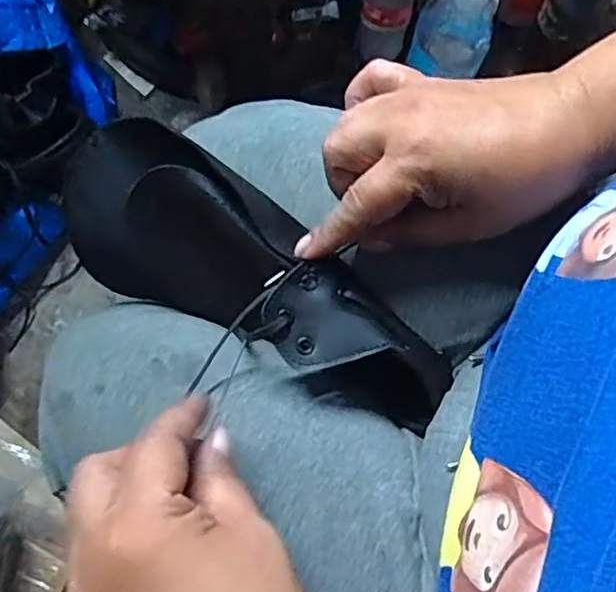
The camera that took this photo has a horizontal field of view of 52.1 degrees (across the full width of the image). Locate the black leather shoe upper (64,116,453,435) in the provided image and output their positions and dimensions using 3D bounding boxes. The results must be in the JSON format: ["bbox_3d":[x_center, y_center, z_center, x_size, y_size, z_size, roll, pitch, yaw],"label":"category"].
[{"bbox_3d":[-0.027,-0.005,0.335,0.222,0.061,0.074,33,80,3],"label":"black leather shoe upper"}]

